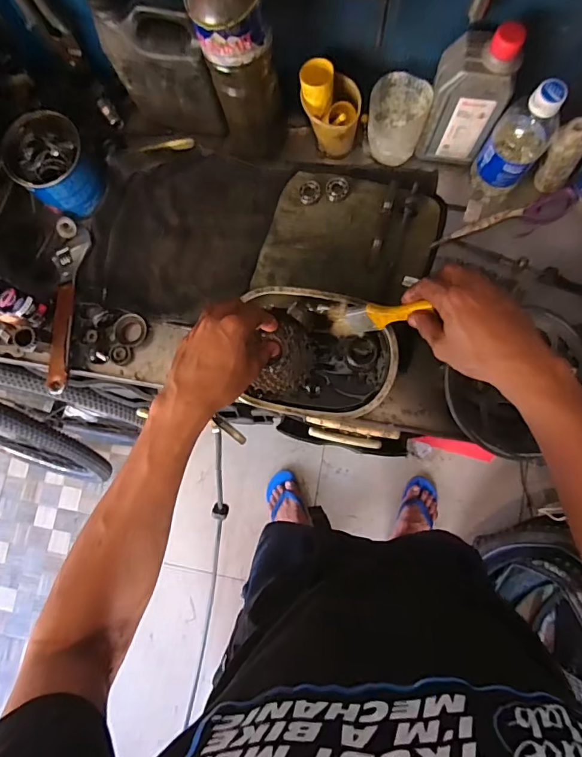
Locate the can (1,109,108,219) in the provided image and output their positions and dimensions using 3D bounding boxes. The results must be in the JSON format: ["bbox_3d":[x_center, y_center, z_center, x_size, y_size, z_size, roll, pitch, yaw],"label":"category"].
[{"bbox_3d":[-0.305,-0.276,0.598,0.093,0.092,0.087,-1,81,4],"label":"can"}]

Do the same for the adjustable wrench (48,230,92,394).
[{"bbox_3d":[-0.307,-0.096,0.611,0.043,0.027,0.230,2,81,4],"label":"adjustable wrench"}]

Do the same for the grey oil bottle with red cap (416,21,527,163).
[{"bbox_3d":[0.206,-0.331,0.534,0.077,0.170,0.048,10,82,5],"label":"grey oil bottle with red cap"}]

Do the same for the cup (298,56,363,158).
[{"bbox_3d":[0.050,-0.333,0.580,0.074,0.110,0.059,4,81,5],"label":"cup"}]

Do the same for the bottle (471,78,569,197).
[{"bbox_3d":[0.268,-0.281,0.539,0.063,0.171,0.061,-1,81,4],"label":"bottle"}]

